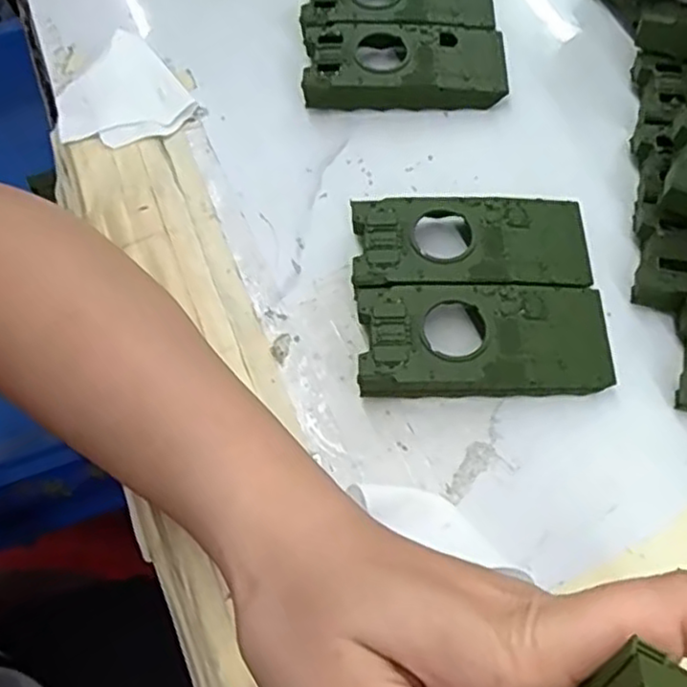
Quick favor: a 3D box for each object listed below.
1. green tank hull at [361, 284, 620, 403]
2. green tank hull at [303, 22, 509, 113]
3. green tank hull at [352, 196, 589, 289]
[{"bbox_3d":[0.059,0.000,0.295,0.103,0.021,0.047,-3,64,1],"label":"green tank hull"},{"bbox_3d":[0.032,-0.146,0.366,0.102,0.022,0.047,-2,64,2],"label":"green tank hull"},{"bbox_3d":[0.057,-0.042,0.315,0.103,0.020,0.048,-1,64,3],"label":"green tank hull"}]

